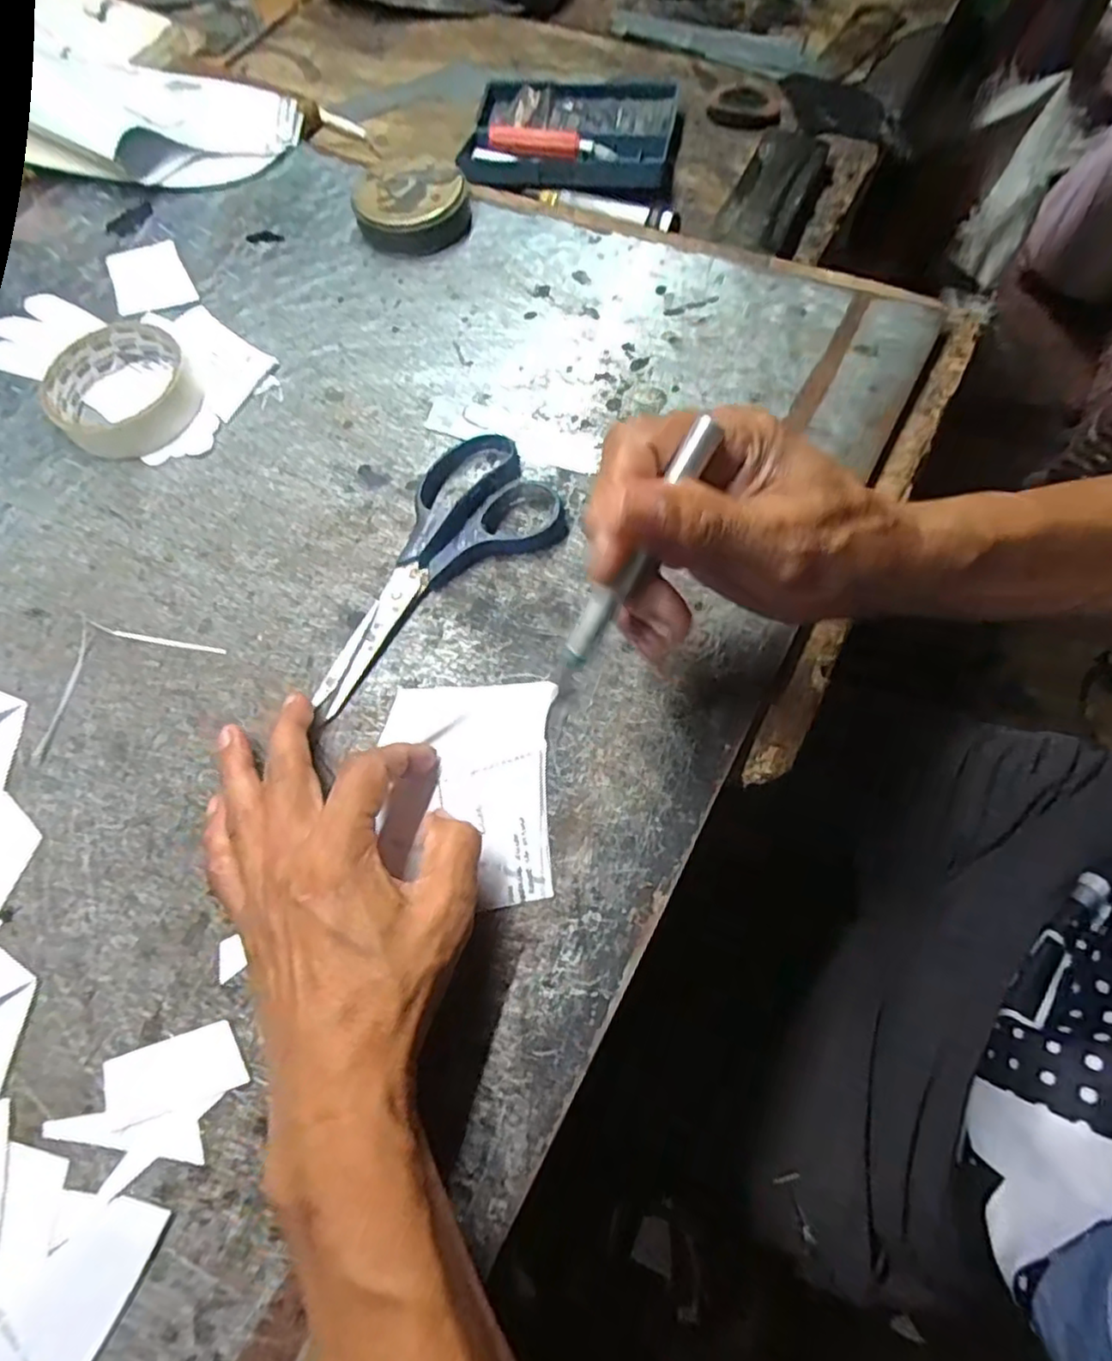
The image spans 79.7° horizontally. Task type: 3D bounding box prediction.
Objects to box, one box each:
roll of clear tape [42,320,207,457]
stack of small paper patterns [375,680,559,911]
[{"bbox_3d":[-0.258,-0.172,0.397,0.081,0.024,0.083,-1,66,2],"label":"roll of clear tape"},{"bbox_3d":[-0.041,0.048,0.303,0.076,0.005,0.099,-1,66,5],"label":"stack of small paper patterns"}]

